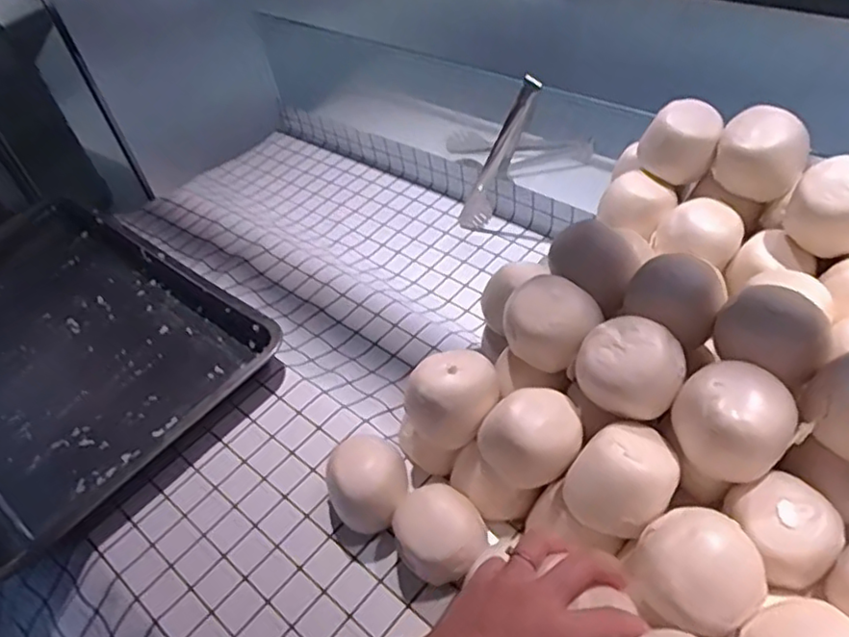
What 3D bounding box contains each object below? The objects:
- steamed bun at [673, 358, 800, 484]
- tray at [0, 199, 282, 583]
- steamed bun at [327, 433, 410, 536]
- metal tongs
[{"bbox_3d":[0.251,0.084,0.530,0.080,0.070,0.087,-5,46,5],"label":"steamed bun"},{"bbox_3d":[-0.528,0.039,0.891,0.632,0.063,0.387,25,60,31],"label":"tray"},{"bbox_3d":[-0.055,0.167,0.649,0.077,0.079,0.082,-6,46,6],"label":"steamed bun"},{"bbox_3d":[0.120,-0.248,0.996,0.047,0.293,0.053,40,53,12],"label":"metal tongs"}]

